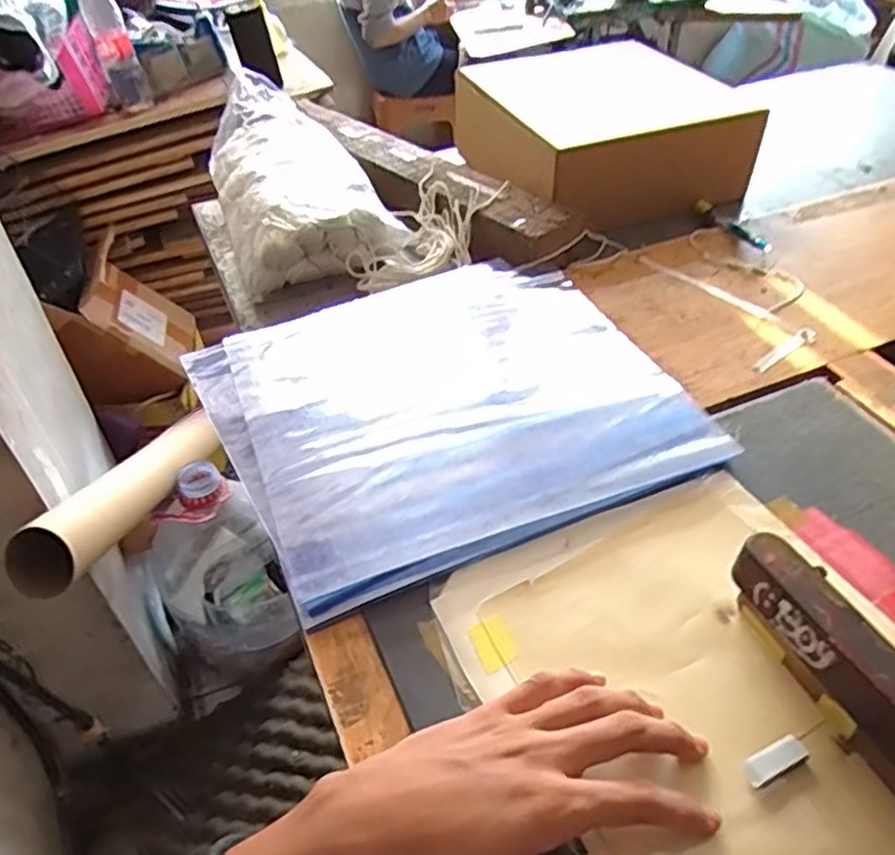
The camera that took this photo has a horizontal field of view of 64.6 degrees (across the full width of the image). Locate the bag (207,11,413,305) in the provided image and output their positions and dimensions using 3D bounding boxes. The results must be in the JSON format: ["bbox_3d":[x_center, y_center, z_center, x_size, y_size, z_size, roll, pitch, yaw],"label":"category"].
[{"bbox_3d":[-0.185,-0.297,0.828,0.169,0.087,0.425,-14,43,-12],"label":"bag"}]

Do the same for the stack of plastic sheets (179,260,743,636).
[{"bbox_3d":[-0.002,-0.025,0.537,0.322,0.017,0.290,-18,45,-17],"label":"stack of plastic sheets"}]

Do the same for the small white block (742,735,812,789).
[{"bbox_3d":[0.156,0.158,0.337,0.033,0.005,0.013,-18,45,-17],"label":"small white block"}]

